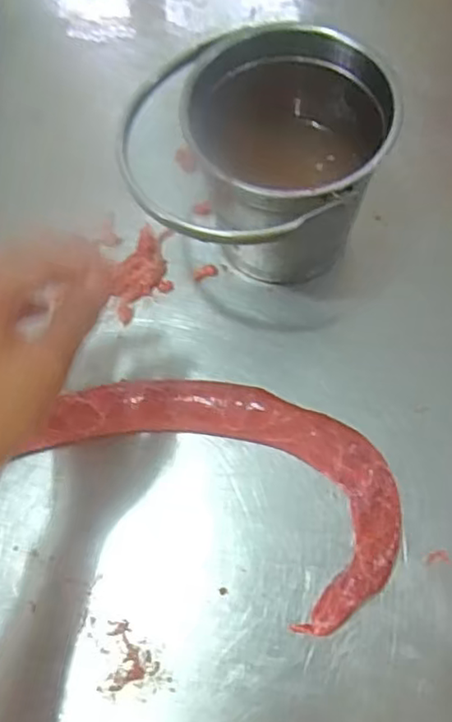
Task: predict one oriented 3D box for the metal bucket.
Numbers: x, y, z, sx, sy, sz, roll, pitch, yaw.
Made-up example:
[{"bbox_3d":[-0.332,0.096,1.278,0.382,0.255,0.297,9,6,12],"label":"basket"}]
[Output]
[{"bbox_3d":[0.033,-0.130,0.450,0.155,0.142,0.147,0,67,0],"label":"metal bucket"}]

